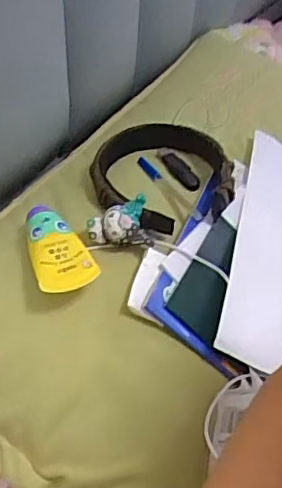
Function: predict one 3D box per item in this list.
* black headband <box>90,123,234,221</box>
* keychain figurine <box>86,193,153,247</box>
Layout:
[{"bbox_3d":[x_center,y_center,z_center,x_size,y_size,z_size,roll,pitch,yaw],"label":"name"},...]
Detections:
[{"bbox_3d":[0.022,-0.076,0.619,0.148,0.032,0.139,0,47,-4],"label":"black headband"},{"bbox_3d":[-0.020,-0.021,0.554,0.059,0.033,0.035,1,47,-3],"label":"keychain figurine"}]

